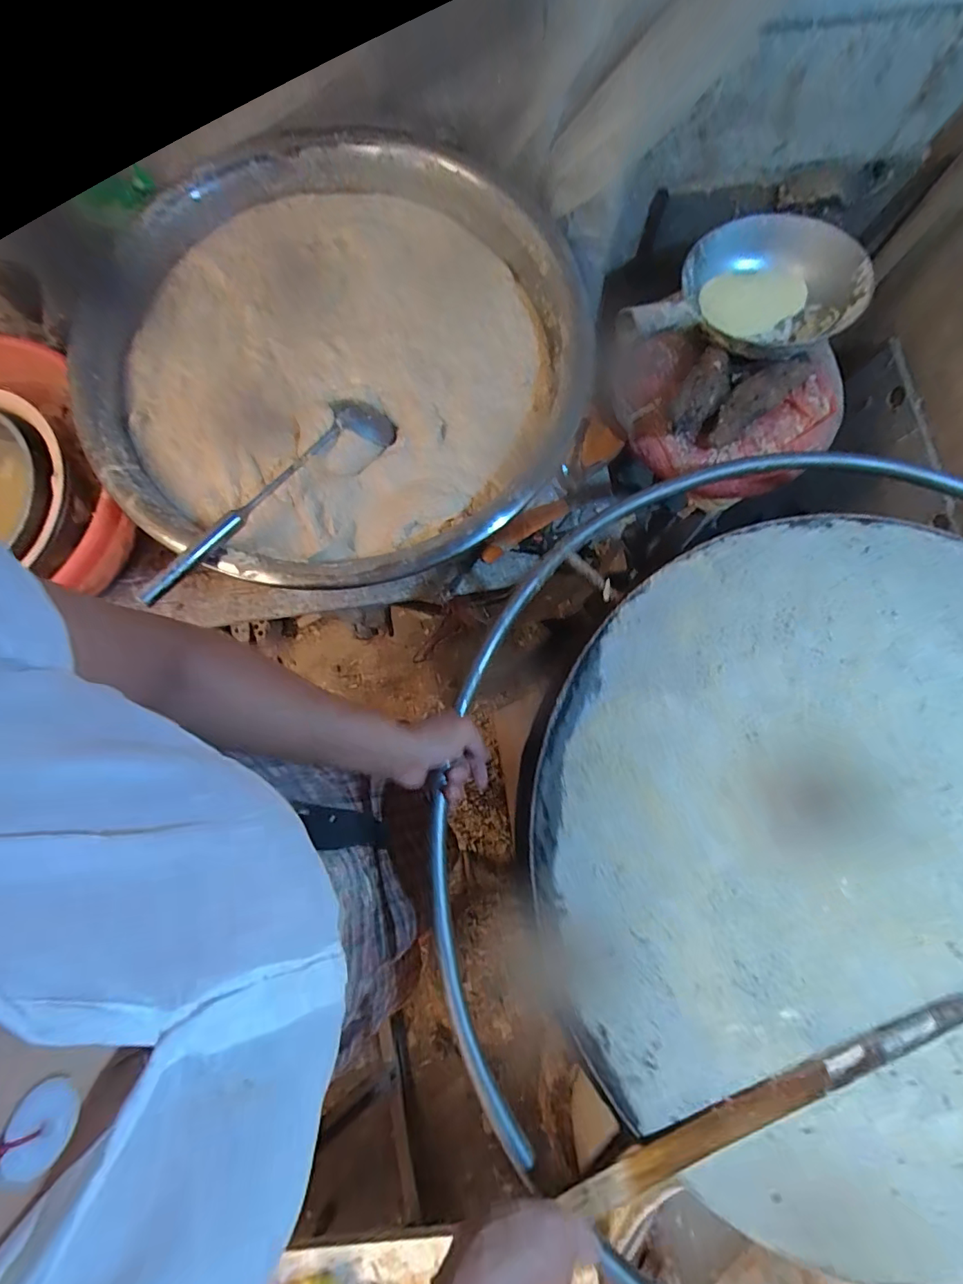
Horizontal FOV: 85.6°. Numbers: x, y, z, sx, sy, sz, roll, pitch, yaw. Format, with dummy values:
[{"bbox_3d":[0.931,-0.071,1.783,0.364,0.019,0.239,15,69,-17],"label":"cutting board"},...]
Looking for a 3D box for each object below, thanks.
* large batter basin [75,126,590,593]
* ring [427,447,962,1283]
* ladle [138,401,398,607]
[{"bbox_3d":[-0.186,-0.365,0.666,0.618,0.134,0.592,0,78,-1],"label":"large batter basin"},{"bbox_3d":[0.366,0.201,0.496,0.820,0.038,0.828,0,78,-1],"label":"ring"},{"bbox_3d":[-0.230,-0.175,0.600,0.085,0.048,0.334,39,68,7],"label":"ladle"}]

